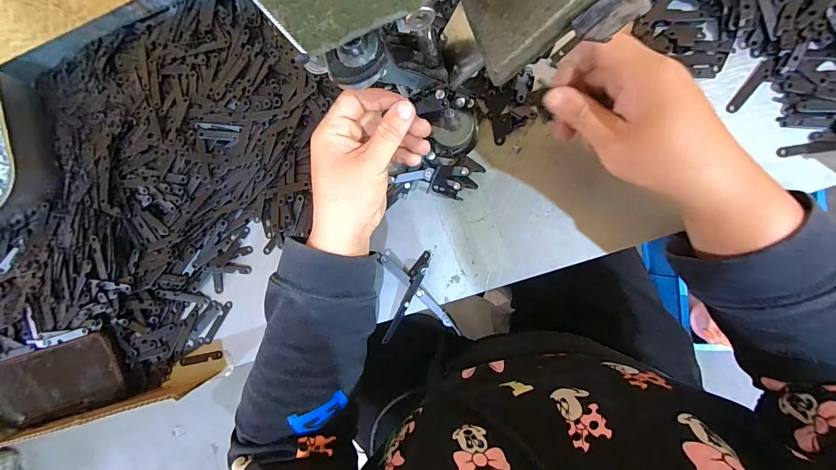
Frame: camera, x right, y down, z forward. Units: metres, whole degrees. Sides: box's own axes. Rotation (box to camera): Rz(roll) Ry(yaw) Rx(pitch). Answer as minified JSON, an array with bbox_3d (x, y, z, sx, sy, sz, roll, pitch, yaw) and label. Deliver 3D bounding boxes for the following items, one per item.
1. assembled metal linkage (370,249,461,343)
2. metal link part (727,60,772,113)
[{"bbox_3d":[-0.004,0.055,0.340,0.069,0.016,0.085,-9,86,11],"label":"assembled metal linkage"},{"bbox_3d":[0.274,-0.122,0.300,0.010,0.004,0.047,36,95,11],"label":"metal link part"}]

